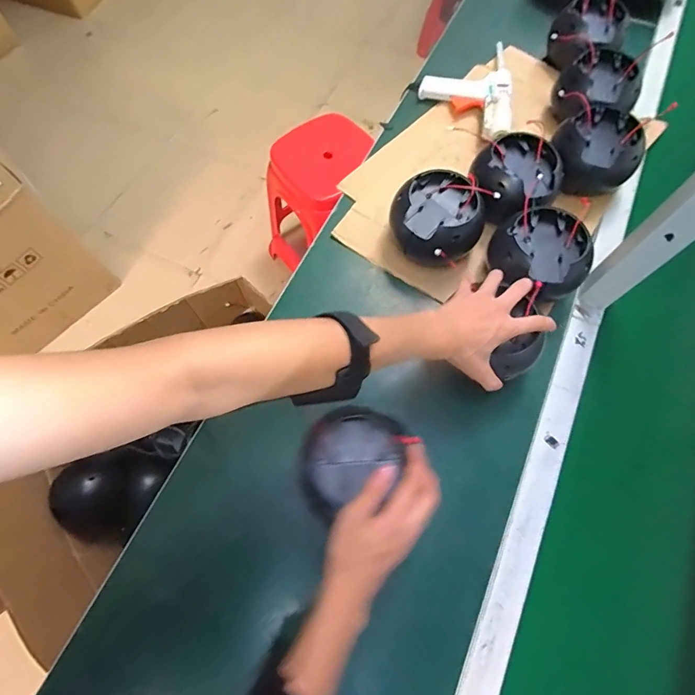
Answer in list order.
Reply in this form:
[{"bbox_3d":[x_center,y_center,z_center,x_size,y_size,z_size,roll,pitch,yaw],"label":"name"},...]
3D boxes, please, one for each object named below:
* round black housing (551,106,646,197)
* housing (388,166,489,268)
[{"bbox_3d":[0.377,-0.308,0.622,0.120,0.069,0.120,0,68,-1],"label":"round black housing"},{"bbox_3d":[0.130,-0.180,0.579,0.115,0.091,0.120,0,68,-1],"label":"housing"}]

